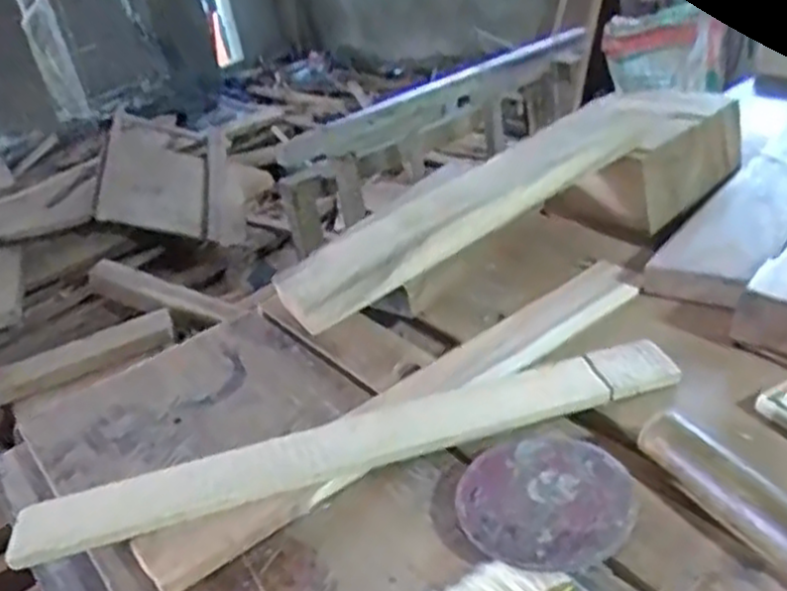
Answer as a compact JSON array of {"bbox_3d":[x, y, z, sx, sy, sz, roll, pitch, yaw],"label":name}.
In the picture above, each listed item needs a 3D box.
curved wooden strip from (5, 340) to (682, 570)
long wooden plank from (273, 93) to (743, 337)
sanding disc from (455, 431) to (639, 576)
[{"bbox_3d":[-0.018,0.092,0.478,0.406,0.023,0.049,-15,31,-8],"label":"curved wooden strip"},{"bbox_3d":[0.119,-0.073,0.663,0.451,0.105,0.091,-25,34,-23],"label":"long wooden plank"},{"bbox_3d":[0.084,0.111,0.425,0.090,0.010,0.096,-8,30,5],"label":"sanding disc"}]

